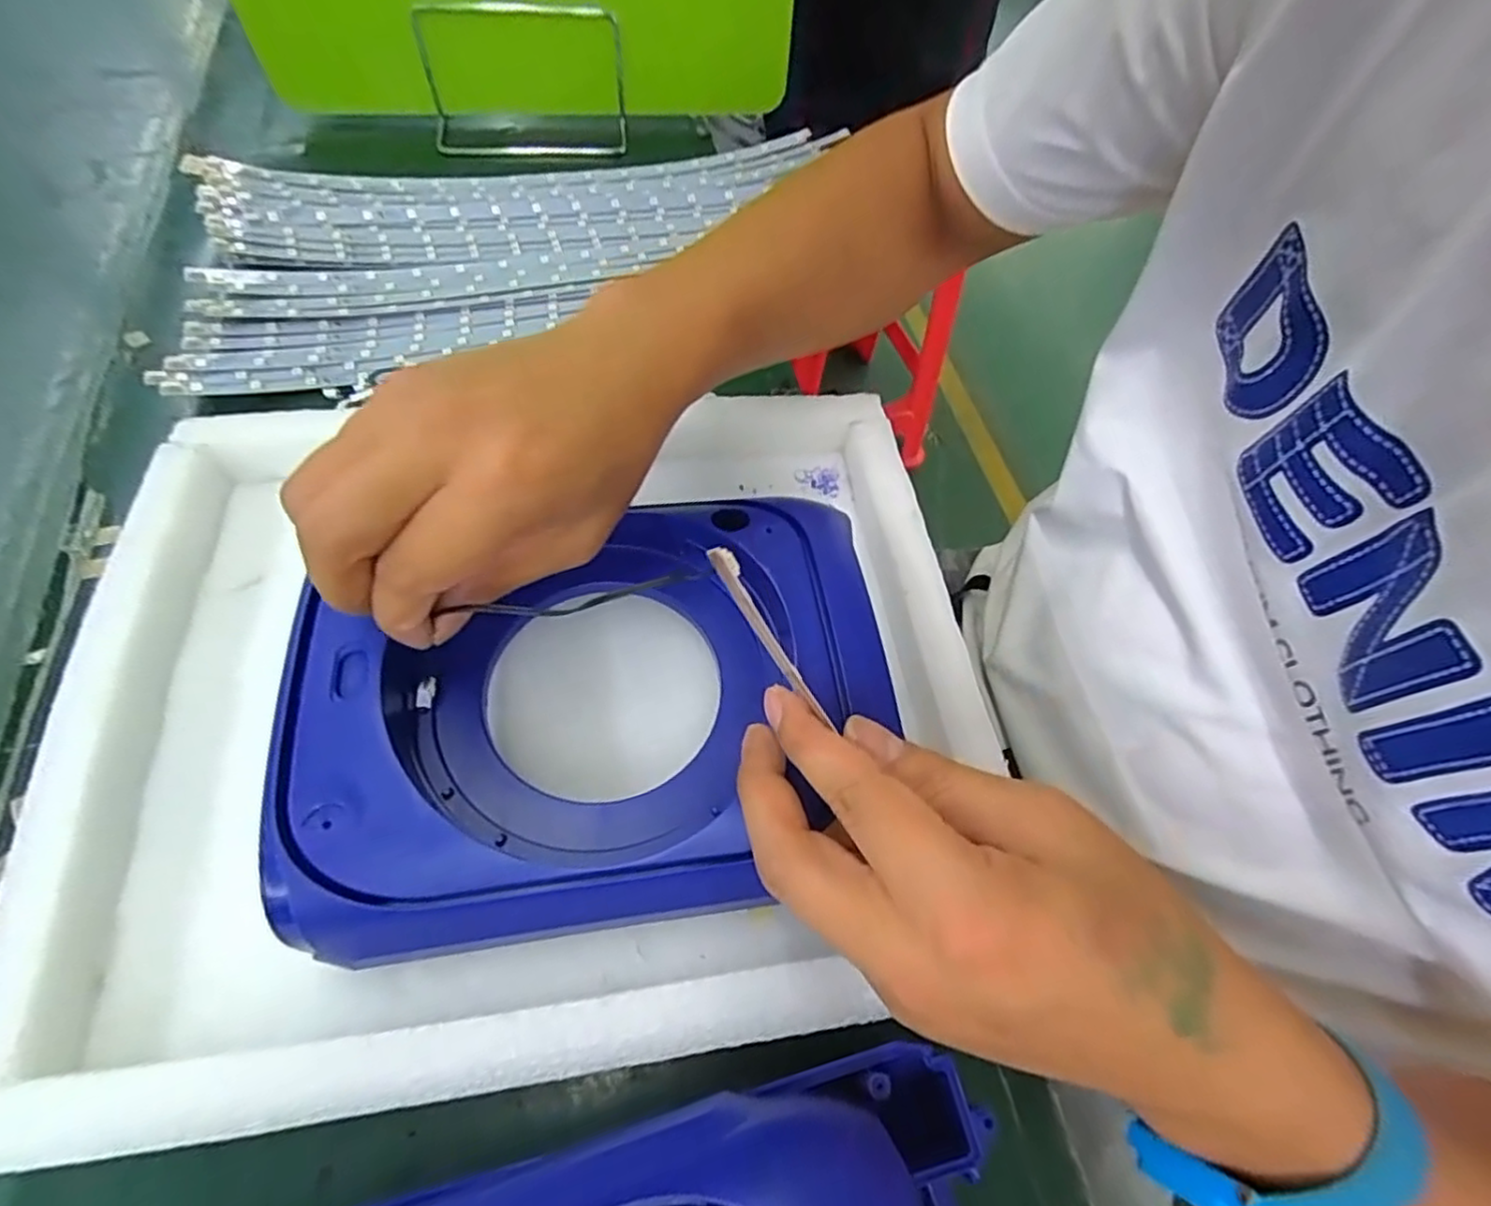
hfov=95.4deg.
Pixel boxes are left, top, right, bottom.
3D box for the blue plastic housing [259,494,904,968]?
[{"bbox_3d":[-0.053,0.032,0.259,0.219,0.048,0.162,-8,61,-5],"label":"blue plastic housing"}]

